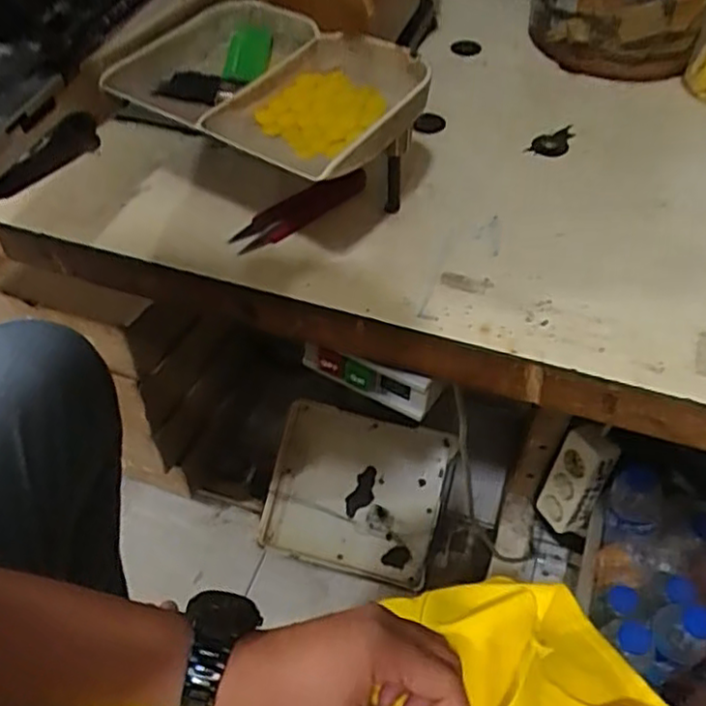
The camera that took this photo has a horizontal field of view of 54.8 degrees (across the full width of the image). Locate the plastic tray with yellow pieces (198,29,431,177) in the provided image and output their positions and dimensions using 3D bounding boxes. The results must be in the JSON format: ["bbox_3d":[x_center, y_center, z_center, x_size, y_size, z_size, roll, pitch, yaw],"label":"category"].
[{"bbox_3d":[-0.020,-0.133,0.367,0.090,0.025,0.113,29,59,22],"label":"plastic tray with yellow pieces"}]

